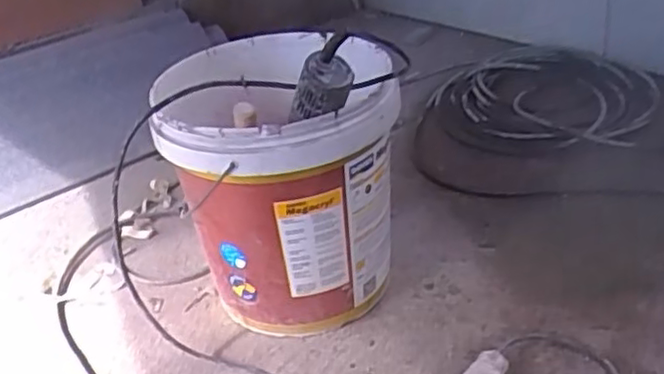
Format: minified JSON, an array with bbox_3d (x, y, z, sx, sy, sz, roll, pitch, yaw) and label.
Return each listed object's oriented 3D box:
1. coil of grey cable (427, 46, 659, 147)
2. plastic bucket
[{"bbox_3d":[0.438,-0.199,1.405,0.430,0.036,0.449,-6,34,4],"label":"coil of grey cable"},{"bbox_3d":[-0.058,-0.012,0.887,0.272,0.365,0.265,-8,32,-2],"label":"plastic bucket"}]

